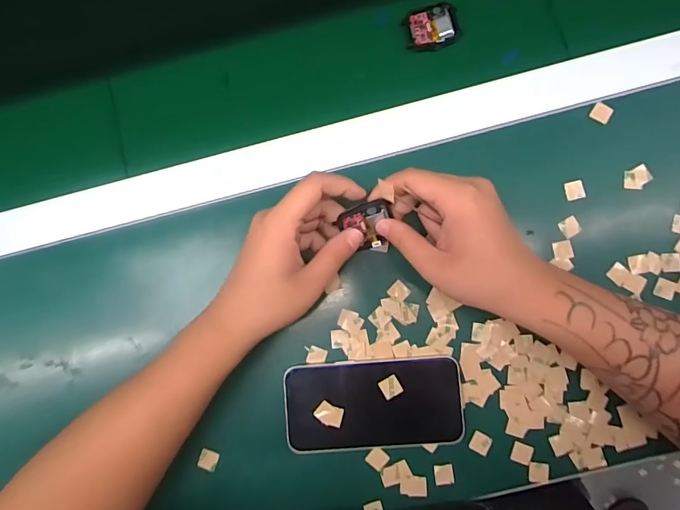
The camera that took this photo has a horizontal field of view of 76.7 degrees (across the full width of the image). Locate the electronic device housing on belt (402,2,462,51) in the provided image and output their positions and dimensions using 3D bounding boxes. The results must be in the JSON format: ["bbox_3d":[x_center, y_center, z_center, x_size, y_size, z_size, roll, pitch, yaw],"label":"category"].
[{"bbox_3d":[0.083,-0.203,0.384,0.046,0.010,0.041,-11,86,1],"label":"electronic device housing on belt"}]

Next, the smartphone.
[{"bbox_3d":[0.028,0.125,0.360,0.145,0.007,0.070,-4,86,2],"label":"smartphone"}]

